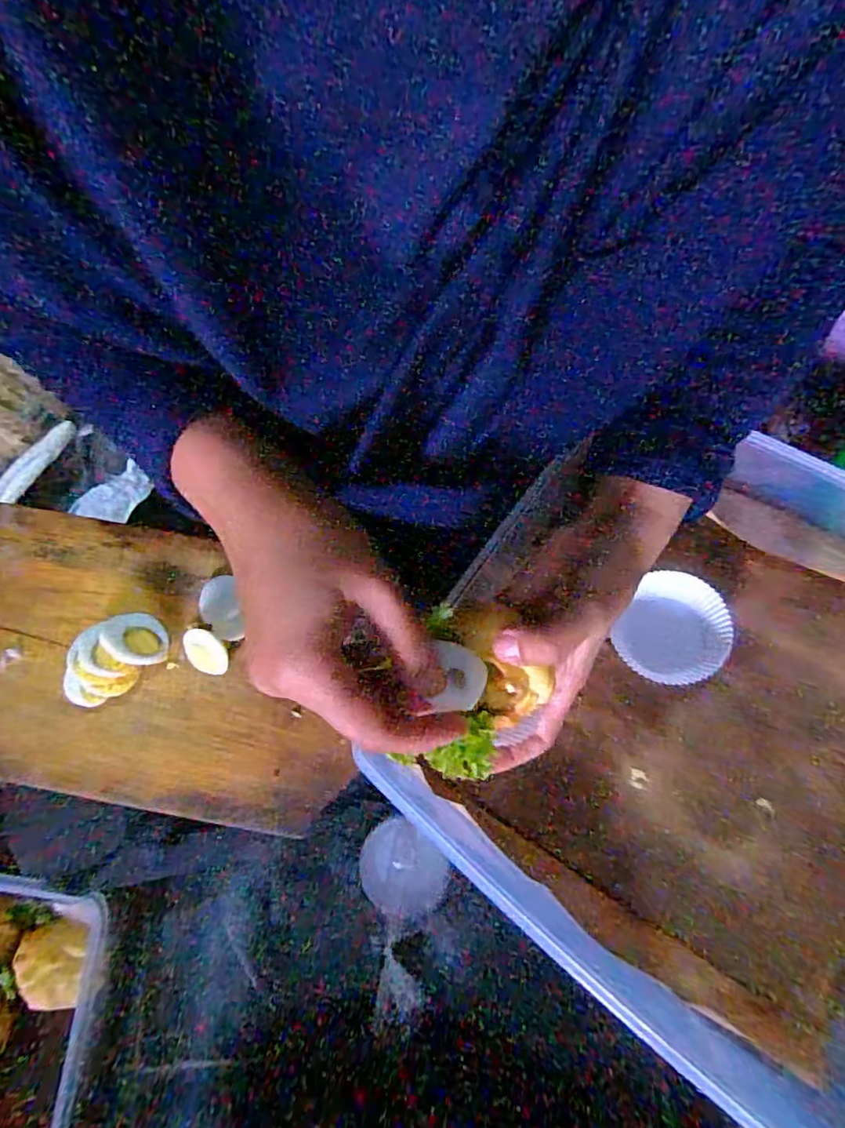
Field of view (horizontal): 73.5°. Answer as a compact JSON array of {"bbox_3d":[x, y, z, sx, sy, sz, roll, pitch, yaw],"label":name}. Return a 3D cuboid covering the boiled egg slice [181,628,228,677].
[{"bbox_3d":[-0.143,0.057,0.373,0.024,0.004,0.036,-41,81,10],"label":"boiled egg slice"}]

